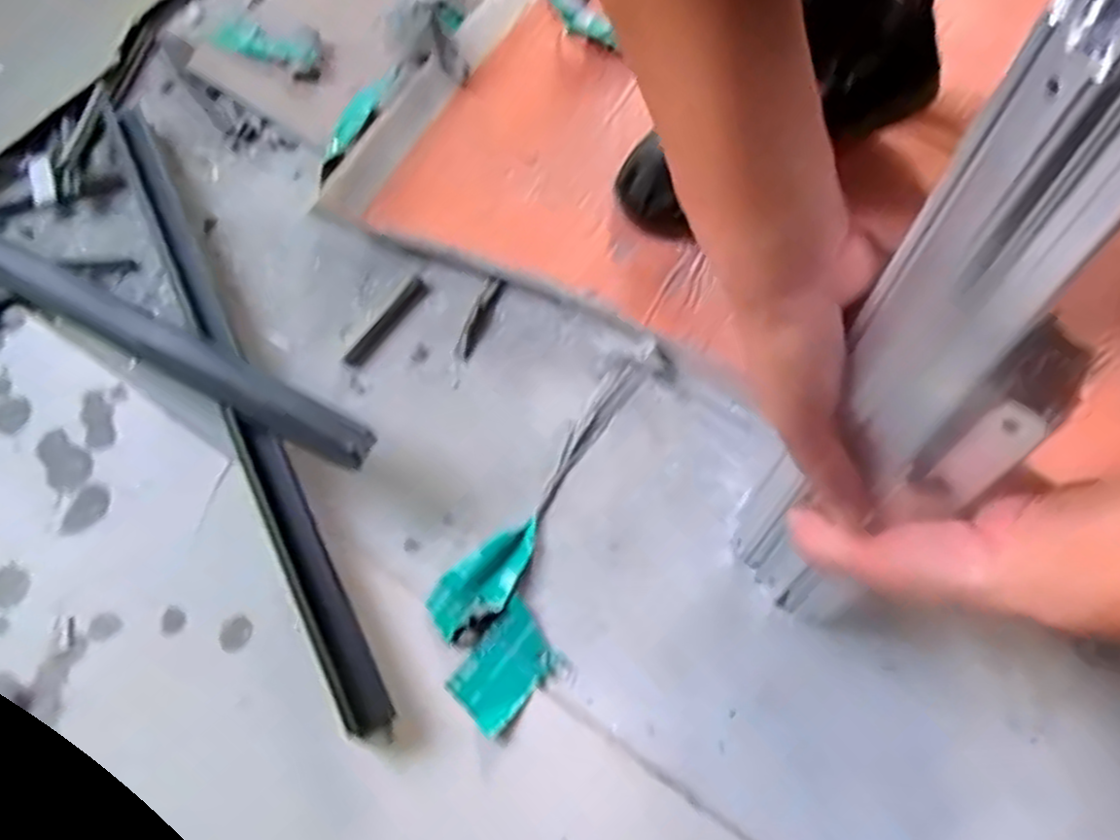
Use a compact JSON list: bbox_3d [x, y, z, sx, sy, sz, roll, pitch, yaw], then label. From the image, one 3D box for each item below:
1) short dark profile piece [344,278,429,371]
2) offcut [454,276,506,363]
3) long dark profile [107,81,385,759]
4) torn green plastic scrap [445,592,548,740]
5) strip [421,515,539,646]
[{"bbox_3d":[-0.119,-0.066,0.529,0.014,0.005,0.078,33,70,11],"label":"short dark profile piece"},{"bbox_3d":[-0.056,-0.072,0.532,0.015,0.009,0.066,18,68,5],"label":"offcut"},{"bbox_3d":[-0.216,-0.035,0.497,0.027,0.023,0.492,-24,70,-13],"label":"long dark profile"},{"bbox_3d":[-0.031,0.139,0.438,0.040,0.005,0.066,35,70,11],"label":"torn green plastic scrap"},{"bbox_3d":[-0.043,0.092,0.458,0.034,0.010,0.080,43,72,14],"label":"strip"}]

